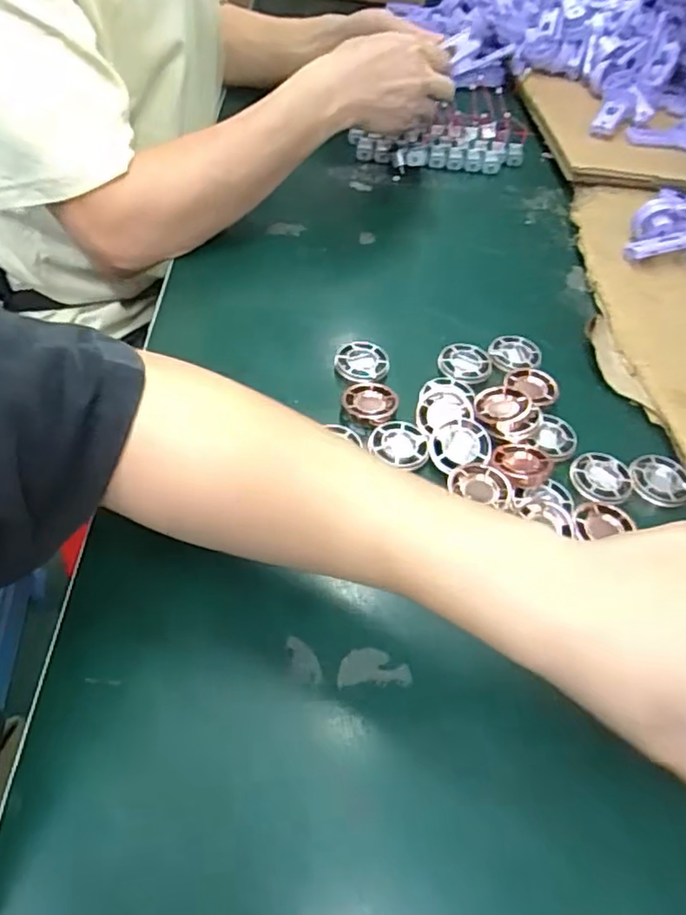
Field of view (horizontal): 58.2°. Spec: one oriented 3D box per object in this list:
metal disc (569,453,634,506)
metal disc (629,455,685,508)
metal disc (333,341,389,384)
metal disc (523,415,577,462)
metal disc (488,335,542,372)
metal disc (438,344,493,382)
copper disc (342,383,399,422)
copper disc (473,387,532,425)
[{"bbox_3d":[0.168,0.013,0.400,0.039,0.004,0.037,1,52,-2],"label":"metal disc"},{"bbox_3d":[0.207,0.015,0.401,0.038,0.005,0.038,1,52,-2],"label":"metal disc"},{"bbox_3d":[0.014,-0.070,0.460,0.039,0.009,0.040,1,52,-2],"label":"metal disc"},{"bbox_3d":[0.144,-0.014,0.418,0.029,0.008,0.033,29,57,18],"label":"metal disc"},{"bbox_3d":[0.132,-0.080,0.475,0.040,0.004,0.038,0,57,-1],"label":"metal disc"},{"bbox_3d":[0.093,-0.071,0.464,0.041,0.005,0.040,1,52,-2],"label":"metal disc"},{"bbox_3d":[0.019,-0.040,0.429,0.037,0.004,0.039,1,52,-2],"label":"copper disc"},{"bbox_3d":[0.109,-0.037,0.422,0.037,0.004,0.033,-3,53,9],"label":"copper disc"}]

